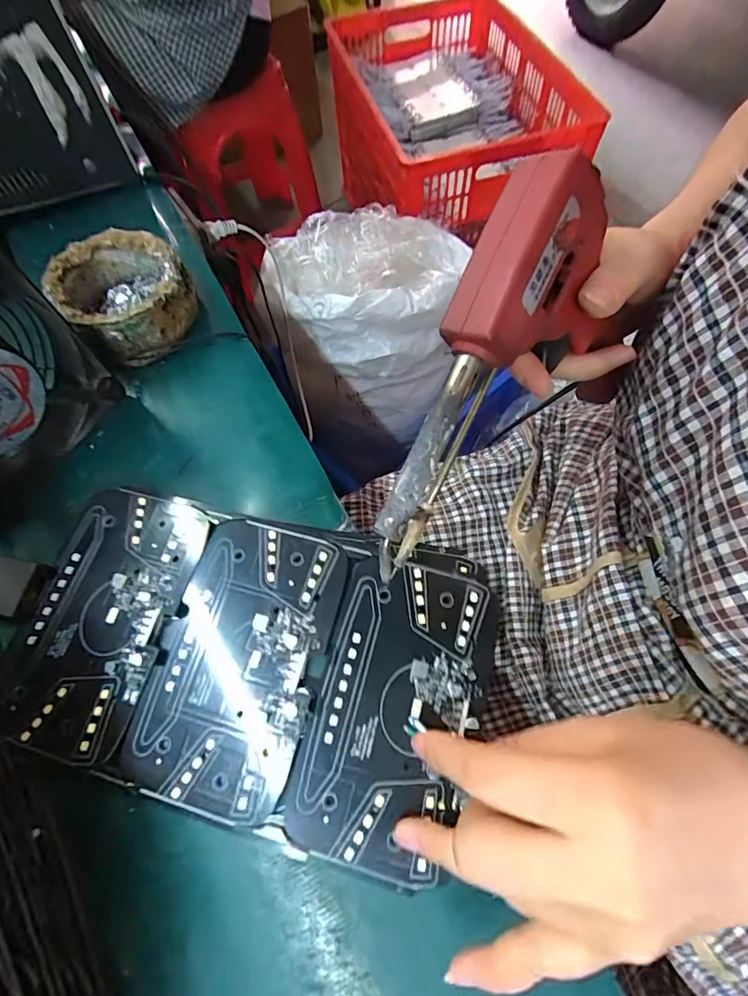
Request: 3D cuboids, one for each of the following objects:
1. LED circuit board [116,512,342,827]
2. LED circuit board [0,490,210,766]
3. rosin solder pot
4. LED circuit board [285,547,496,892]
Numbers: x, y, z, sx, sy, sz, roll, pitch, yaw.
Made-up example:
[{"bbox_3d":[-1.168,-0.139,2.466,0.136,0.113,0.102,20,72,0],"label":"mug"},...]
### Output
[{"bbox_3d":[-0.065,0.076,0.219,0.077,0.004,0.129,12,69,7],"label":"LED circuit board"},{"bbox_3d":[-0.142,0.058,0.232,0.081,0.005,0.128,11,68,7],"label":"LED circuit board"},{"bbox_3d":[-0.164,-0.135,0.300,0.080,0.041,0.079,-1,68,2],"label":"rosin solder pot"},{"bbox_3d":[0.012,0.092,0.214,0.073,0.009,0.141,12,69,7],"label":"LED circuit board"}]

